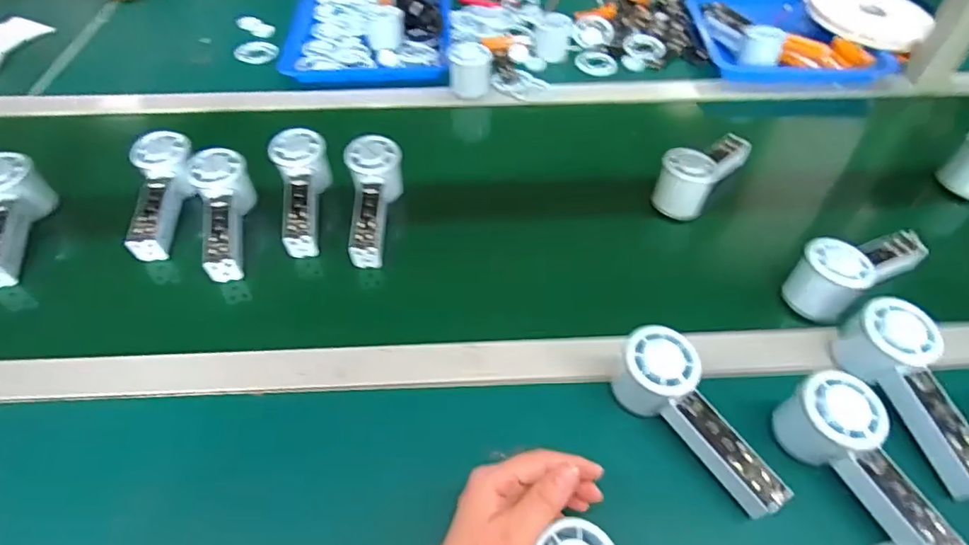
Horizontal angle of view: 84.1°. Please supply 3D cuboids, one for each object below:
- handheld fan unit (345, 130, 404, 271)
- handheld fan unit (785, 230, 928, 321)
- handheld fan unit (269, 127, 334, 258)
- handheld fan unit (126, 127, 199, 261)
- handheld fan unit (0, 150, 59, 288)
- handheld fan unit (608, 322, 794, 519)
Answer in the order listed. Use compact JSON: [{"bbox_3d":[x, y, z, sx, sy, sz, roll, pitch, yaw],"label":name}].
[{"bbox_3d":[-0.123,-0.079,0.586,0.057,0.040,0.156,0,67,0],"label":"handheld fan unit"},{"bbox_3d":[0.367,-0.009,0.528,0.152,0.054,0.059,-25,54,-20],"label":"handheld fan unit"},{"bbox_3d":[-0.205,-0.087,0.605,0.060,0.052,0.155,-6,68,-5],"label":"handheld fan unit"},{"bbox_3d":[-0.359,-0.087,0.595,0.054,0.038,0.161,-6,66,-5],"label":"handheld fan unit"},{"bbox_3d":[-0.515,-0.050,0.578,0.054,0.063,0.158,-10,64,-9],"label":"handheld fan unit"},{"bbox_3d":[0.165,0.118,0.427,0.056,0.058,0.155,-28,67,-22],"label":"handheld fan unit"}]

